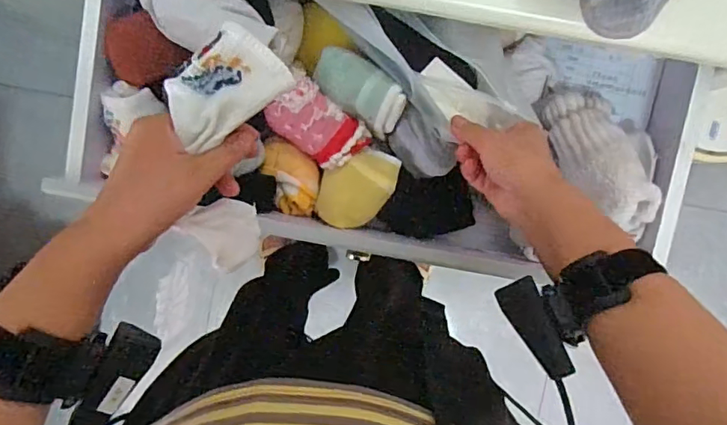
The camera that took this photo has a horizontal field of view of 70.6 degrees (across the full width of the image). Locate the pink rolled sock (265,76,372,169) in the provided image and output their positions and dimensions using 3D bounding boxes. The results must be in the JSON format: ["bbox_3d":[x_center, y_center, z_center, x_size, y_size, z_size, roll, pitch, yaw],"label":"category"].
[{"bbox_3d":[-0.045,-0.082,0.480,0.094,0.039,0.060,41,95,-2],"label":"pink rolled sock"}]

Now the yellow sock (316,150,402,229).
[{"bbox_3d":[-0.004,-0.022,0.495,0.087,0.038,0.059,-22,94,3],"label":"yellow sock"}]

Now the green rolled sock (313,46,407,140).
[{"bbox_3d":[-0.004,-0.113,0.470,0.089,0.035,0.046,36,95,-2],"label":"green rolled sock"}]

